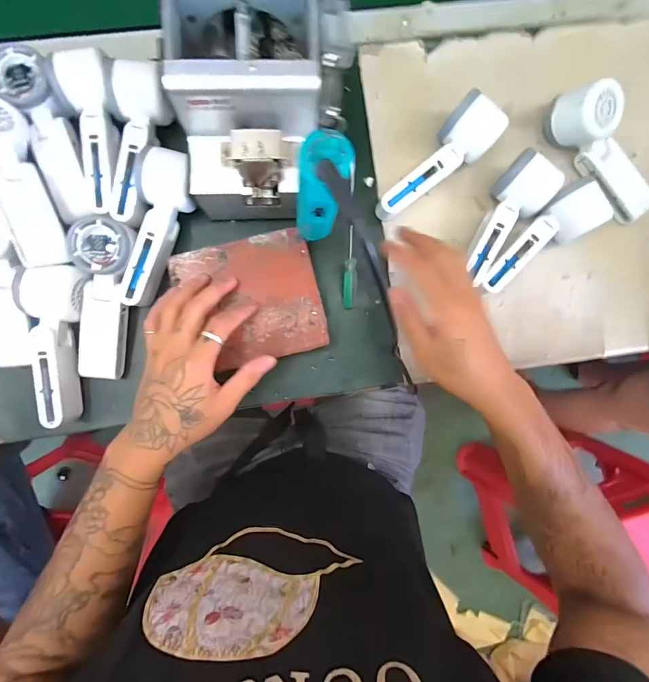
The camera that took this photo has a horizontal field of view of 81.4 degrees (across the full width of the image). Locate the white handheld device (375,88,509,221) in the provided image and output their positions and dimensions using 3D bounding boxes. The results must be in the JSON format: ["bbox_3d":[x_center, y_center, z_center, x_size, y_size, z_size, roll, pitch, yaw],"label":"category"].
[{"bbox_3d":[0.128,-0.193,0.423,0.056,0.050,0.155,40,87,-1],"label":"white handheld device"}]

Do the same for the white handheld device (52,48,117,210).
[{"bbox_3d":[-0.245,-0.212,0.386,0.053,0.036,0.156,-1,88,-3],"label":"white handheld device"}]

